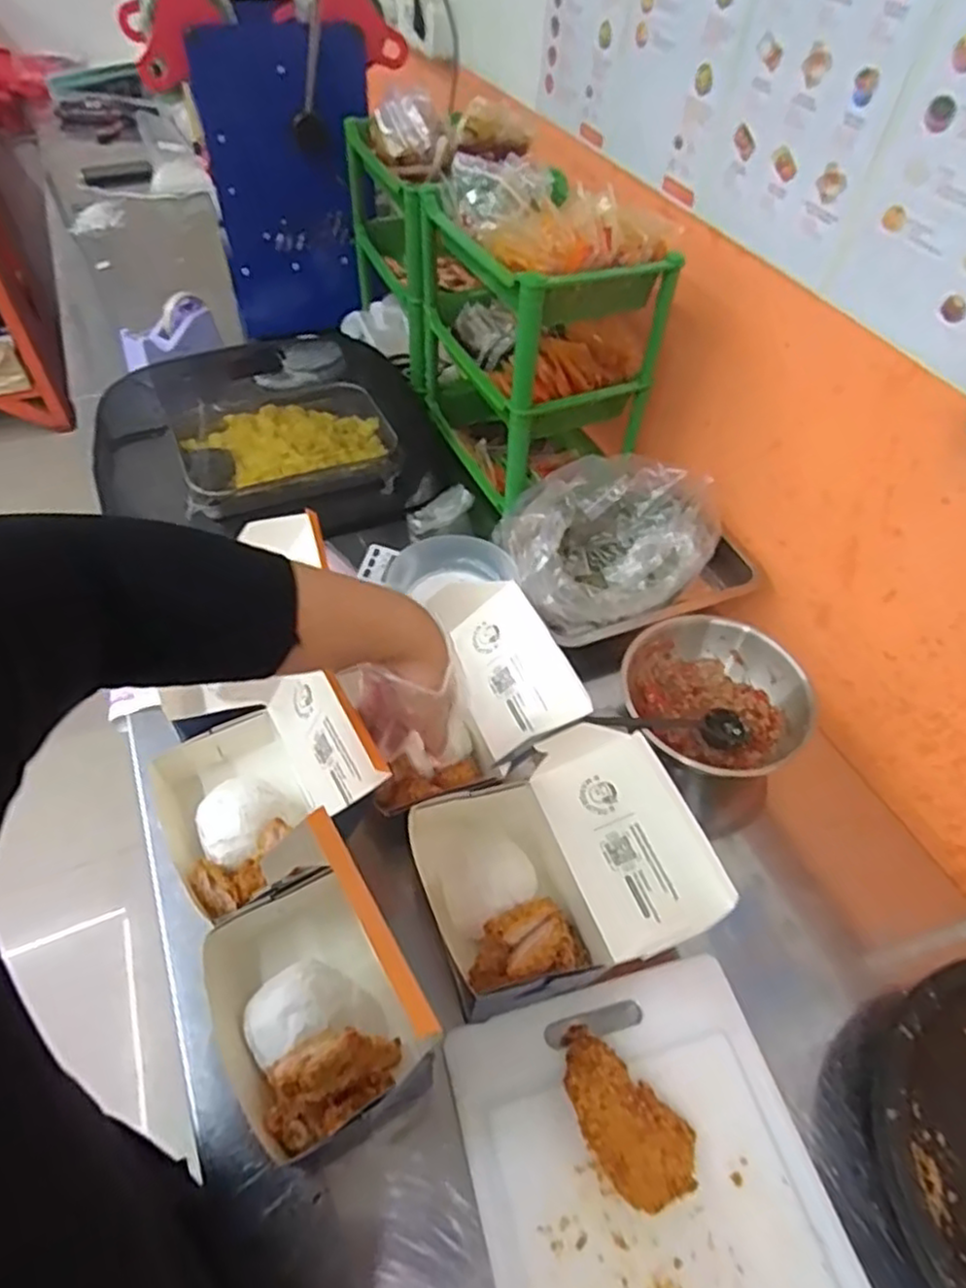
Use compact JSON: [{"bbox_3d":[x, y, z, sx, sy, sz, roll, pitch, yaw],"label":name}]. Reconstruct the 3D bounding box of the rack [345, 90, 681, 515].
[{"bbox_3d":[-0.014,-0.492,0.982,0.186,0.358,0.607,-20,54,-19],"label":"rack"}]

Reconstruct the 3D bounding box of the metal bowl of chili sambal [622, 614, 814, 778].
[{"bbox_3d":[0.237,0.051,0.729,0.170,0.088,0.169,2,50,-2],"label":"metal bowl of chili sambal"}]

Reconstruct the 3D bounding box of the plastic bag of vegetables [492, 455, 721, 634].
[{"bbox_3d":[0.150,-0.116,0.856,0.257,0.122,0.190,-16,53,-17],"label":"plastic bag of vegetables"}]

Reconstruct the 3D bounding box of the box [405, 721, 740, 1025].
[{"bbox_3d":[0.068,0.193,0.625,0.233,0.069,0.198,-15,53,-16],"label":"box"}]

